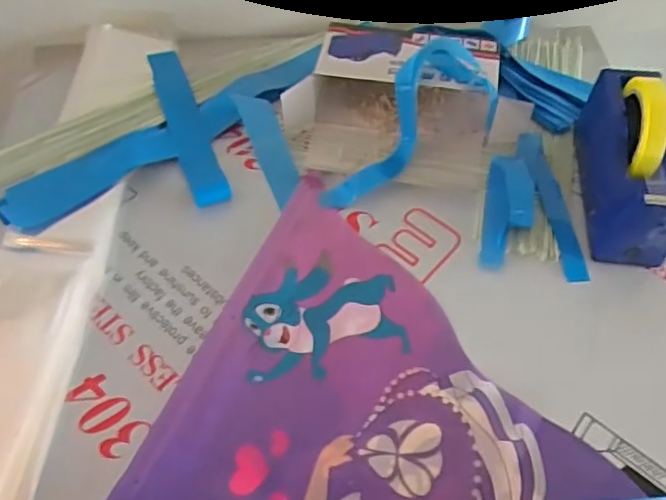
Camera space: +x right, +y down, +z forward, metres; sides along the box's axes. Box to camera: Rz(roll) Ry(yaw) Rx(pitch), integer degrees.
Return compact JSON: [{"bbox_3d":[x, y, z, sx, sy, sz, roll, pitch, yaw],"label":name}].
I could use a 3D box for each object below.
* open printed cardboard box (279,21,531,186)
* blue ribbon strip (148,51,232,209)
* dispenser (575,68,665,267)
[{"bbox_3d":[0.087,-0.170,0.731,0.278,0.088,0.171,8,54,6],"label":"open printed cardboard box"},{"bbox_3d":[-0.185,-0.161,0.761,0.042,0.019,0.273,-18,58,-14],"label":"blue ribbon strip"},{"bbox_3d":[0.313,-0.098,0.645,0.070,0.127,0.199,6,54,5],"label":"dispenser"}]

